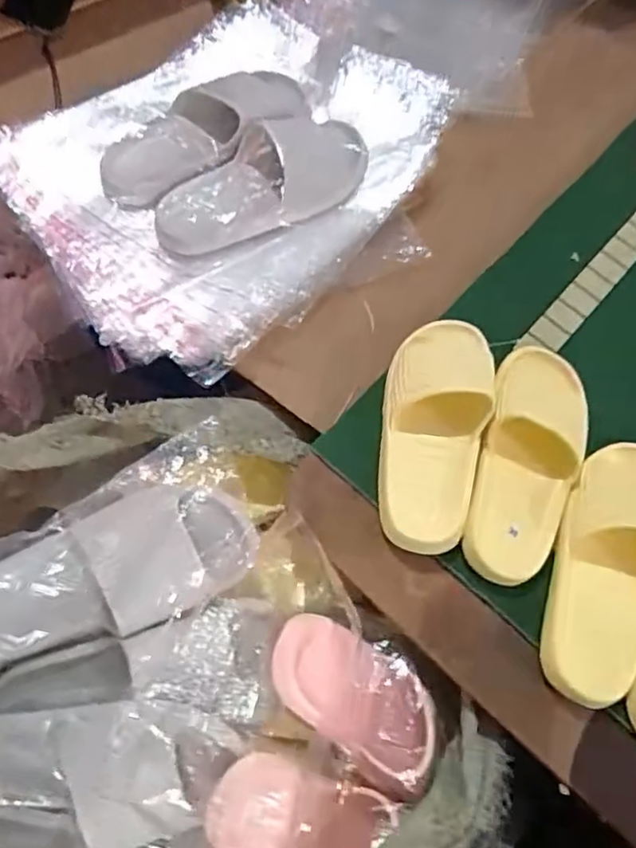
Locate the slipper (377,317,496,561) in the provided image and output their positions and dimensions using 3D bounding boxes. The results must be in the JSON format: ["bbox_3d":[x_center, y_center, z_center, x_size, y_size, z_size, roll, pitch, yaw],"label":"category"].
[{"bbox_3d":[0.110,0.000,0.602,0.097,0.055,0.238,9,67,1],"label":"slipper"}]

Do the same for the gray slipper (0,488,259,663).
[{"bbox_3d":[-0.187,0.138,0.561,0.261,0.054,0.109,-22,70,-12],"label":"gray slipper"}]

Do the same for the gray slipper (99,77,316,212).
[{"bbox_3d":[-0.130,-0.336,0.709,0.250,0.052,0.104,-35,73,-16],"label":"gray slipper"}]

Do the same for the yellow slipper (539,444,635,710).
[{"bbox_3d":[0.271,0.123,0.562,0.104,0.061,0.246,17,67,4],"label":"yellow slipper"}]

